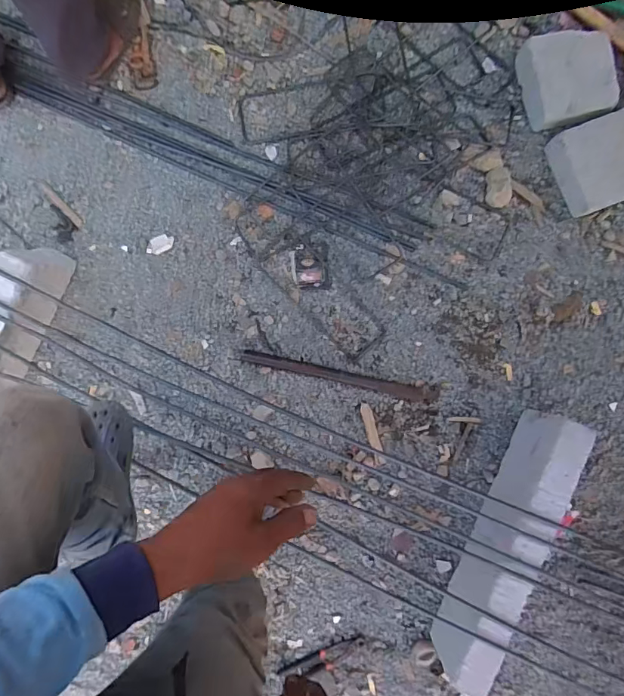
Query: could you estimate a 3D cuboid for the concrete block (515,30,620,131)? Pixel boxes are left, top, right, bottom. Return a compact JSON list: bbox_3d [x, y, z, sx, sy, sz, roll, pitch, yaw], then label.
[{"bbox_3d":[0.613,-0.650,1.113,0.186,0.094,0.218,-12,88,-2],"label":"concrete block"}]

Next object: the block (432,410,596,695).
[{"bbox_3d":[0.417,0.419,1.007,0.082,0.204,0.568,24,87,-1],"label":"block"}]

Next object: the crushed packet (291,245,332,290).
[{"bbox_3d":[-0.001,-0.196,1.125,0.102,0.006,0.095,7,88,-1],"label":"crushed packet"}]

